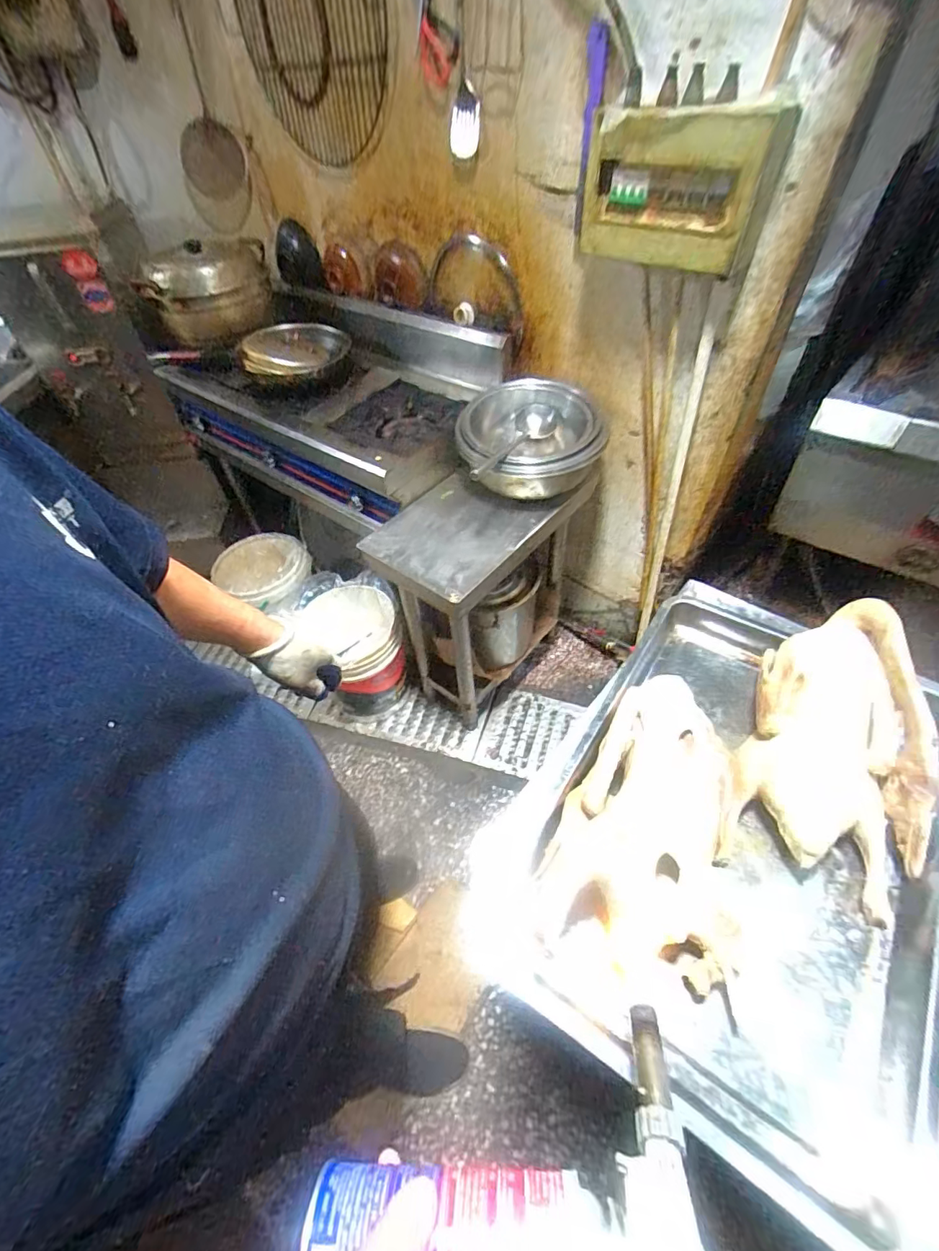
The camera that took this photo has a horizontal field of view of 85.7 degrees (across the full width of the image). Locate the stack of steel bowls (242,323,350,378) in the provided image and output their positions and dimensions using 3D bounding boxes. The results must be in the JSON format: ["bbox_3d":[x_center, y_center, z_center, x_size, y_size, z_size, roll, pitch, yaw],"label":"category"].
[{"bbox_3d":[-0.506,-0.798,1.464,0.261,0.070,0.237,19,53,20],"label":"stack of steel bowls"}]

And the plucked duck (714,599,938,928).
[{"bbox_3d":[0.450,0.132,0.632,0.199,0.129,0.361,15,51,17],"label":"plucked duck"}]

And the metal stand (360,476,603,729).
[{"bbox_3d":[0.060,-0.059,1.480,0.319,0.713,0.579,32,58,28],"label":"metal stand"}]

